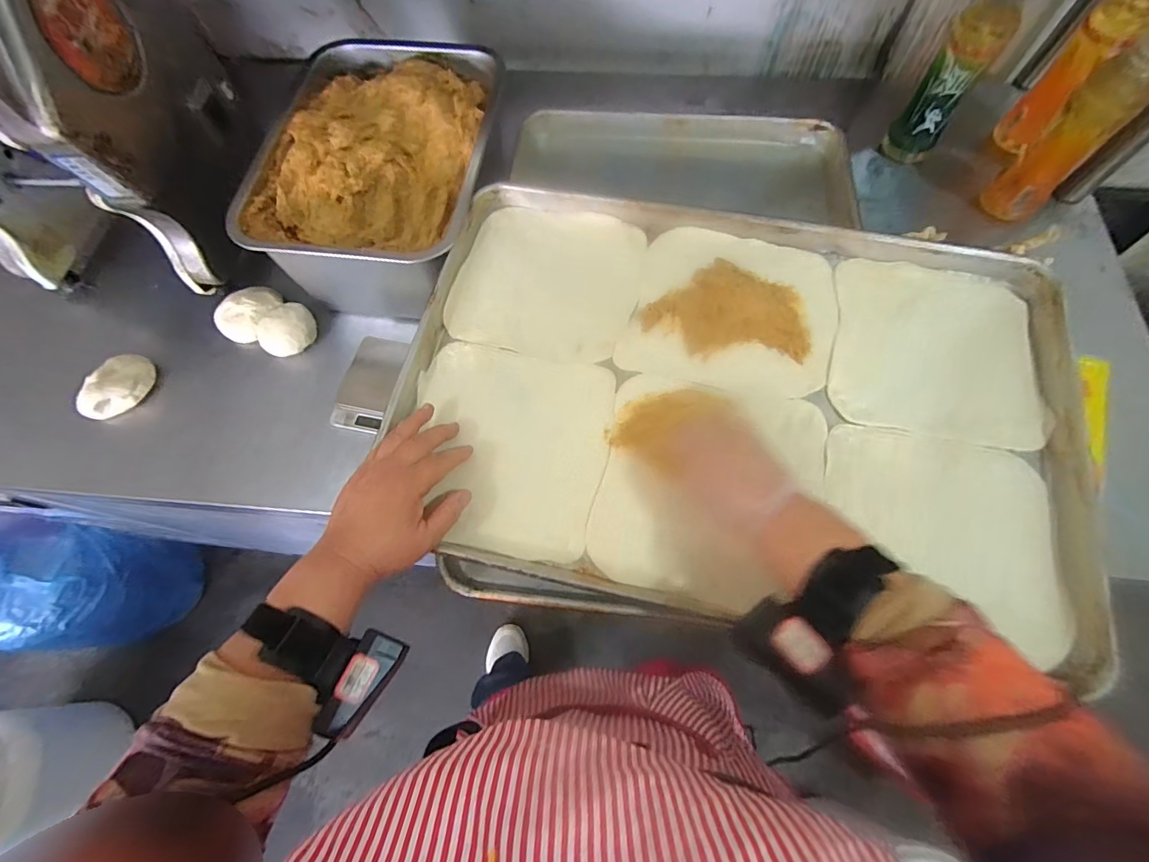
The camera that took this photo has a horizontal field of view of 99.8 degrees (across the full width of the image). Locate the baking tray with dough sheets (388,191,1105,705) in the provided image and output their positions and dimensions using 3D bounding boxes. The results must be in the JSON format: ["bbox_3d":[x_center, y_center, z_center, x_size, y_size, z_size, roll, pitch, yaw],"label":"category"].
[{"bbox_3d":[0.144,-0.041,0.460,0.597,0.035,0.406,11,69,6],"label":"baking tray with dough sheets"}]

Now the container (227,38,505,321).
[{"bbox_3d":[-0.232,-0.331,0.635,0.258,0.139,0.336,6,68,4],"label":"container"}]

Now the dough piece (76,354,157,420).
[{"bbox_3d":[-0.583,-0.057,0.612,0.056,0.039,0.095,25,71,11],"label":"dough piece"}]

